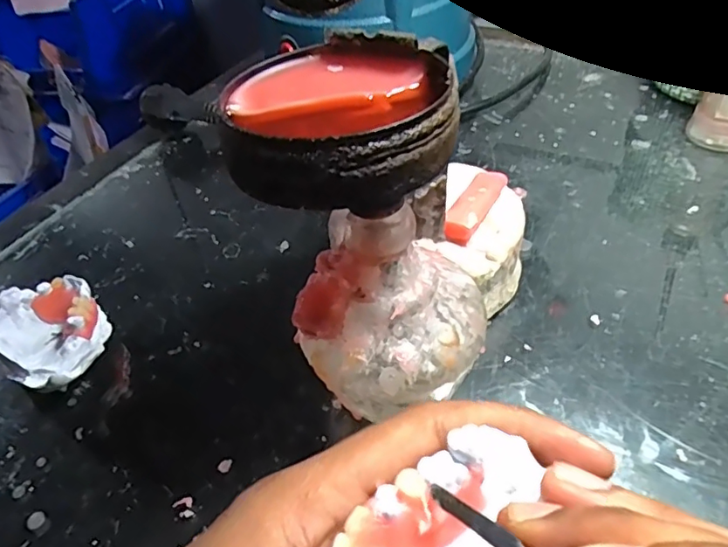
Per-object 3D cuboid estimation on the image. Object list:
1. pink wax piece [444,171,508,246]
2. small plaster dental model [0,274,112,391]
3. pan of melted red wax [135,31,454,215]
[{"bbox_3d":[0.055,-0.034,0.272,0.014,0.012,0.047,21,51,26],"label":"pink wax piece"},{"bbox_3d":[-0.153,0.031,0.275,0.066,0.030,0.048,32,56,33],"label":"small plaster dental model"},{"bbox_3d":[-0.014,-0.050,0.182,0.090,0.031,0.075,27,53,30],"label":"pan of melted red wax"}]

